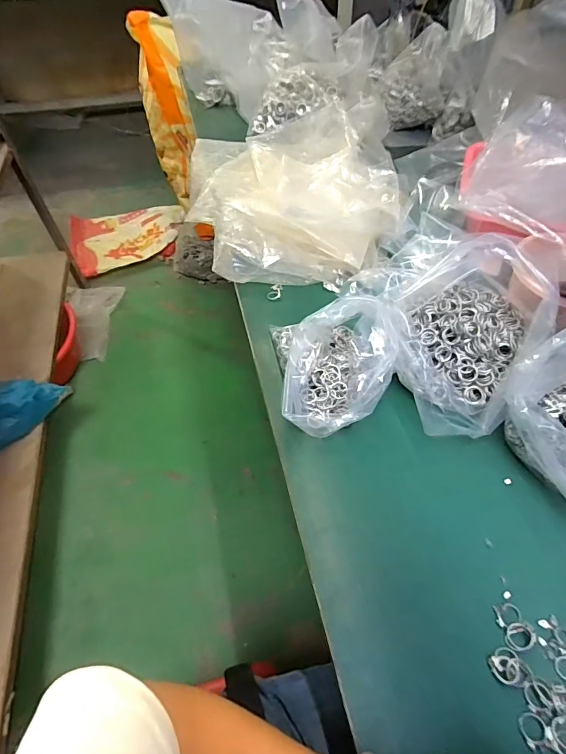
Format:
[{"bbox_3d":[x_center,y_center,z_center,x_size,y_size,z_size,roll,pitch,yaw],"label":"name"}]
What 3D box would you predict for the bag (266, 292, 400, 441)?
[{"bbox_3d":[0.060,-0.014,0.484,0.141,0.107,0.120,-15,56,-10],"label":"bag"}]

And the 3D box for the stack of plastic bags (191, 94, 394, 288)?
[{"bbox_3d":[0.022,-0.352,0.757,0.380,0.088,0.461,-4,55,-2],"label":"stack of plastic bags"}]

